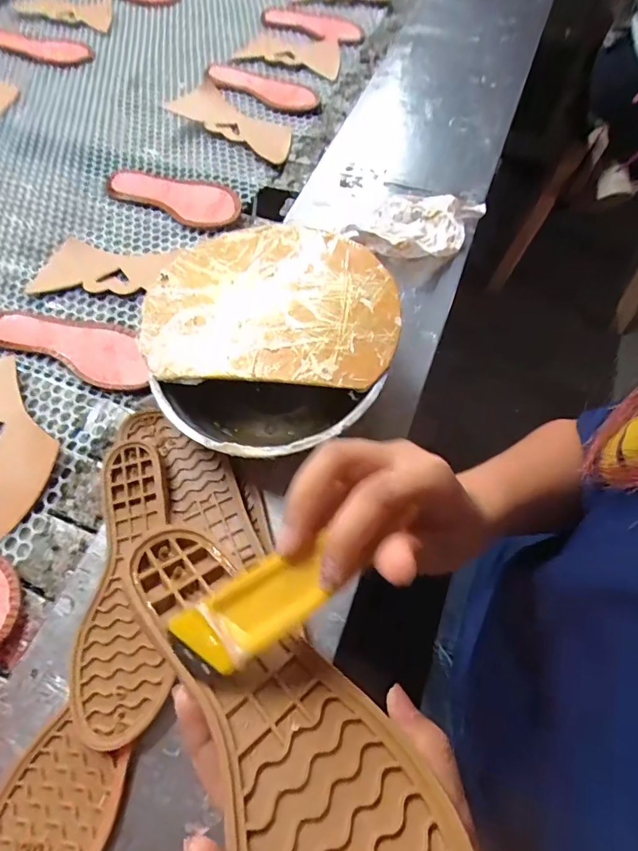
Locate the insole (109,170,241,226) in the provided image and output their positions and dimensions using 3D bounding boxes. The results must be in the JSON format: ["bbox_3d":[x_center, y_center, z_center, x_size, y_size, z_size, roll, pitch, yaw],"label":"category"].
[{"bbox_3d":[-0.208,-0.333,0.643,0.224,0.021,0.078,27,67,14],"label":"insole"}]

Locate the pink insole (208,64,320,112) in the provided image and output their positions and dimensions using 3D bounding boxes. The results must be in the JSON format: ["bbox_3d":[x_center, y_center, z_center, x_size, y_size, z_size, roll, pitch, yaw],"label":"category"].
[{"bbox_3d":[-0.099,-0.599,0.792,0.221,0.012,0.081,24,63,12],"label":"pink insole"}]

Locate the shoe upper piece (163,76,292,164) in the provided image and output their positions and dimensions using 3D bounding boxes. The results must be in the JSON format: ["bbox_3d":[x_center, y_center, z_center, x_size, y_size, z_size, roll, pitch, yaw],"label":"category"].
[{"bbox_3d":[-0.142,-0.498,0.729,0.280,0.018,0.103,41,71,20],"label":"shoe upper piece"}]

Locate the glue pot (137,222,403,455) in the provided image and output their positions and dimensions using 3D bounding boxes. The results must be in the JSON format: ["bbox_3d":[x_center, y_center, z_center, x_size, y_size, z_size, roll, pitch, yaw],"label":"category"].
[{"bbox_3d":[-0.047,-0.078,0.456,0.232,0.085,0.246,-1,61,2],"label":"glue pot"}]

